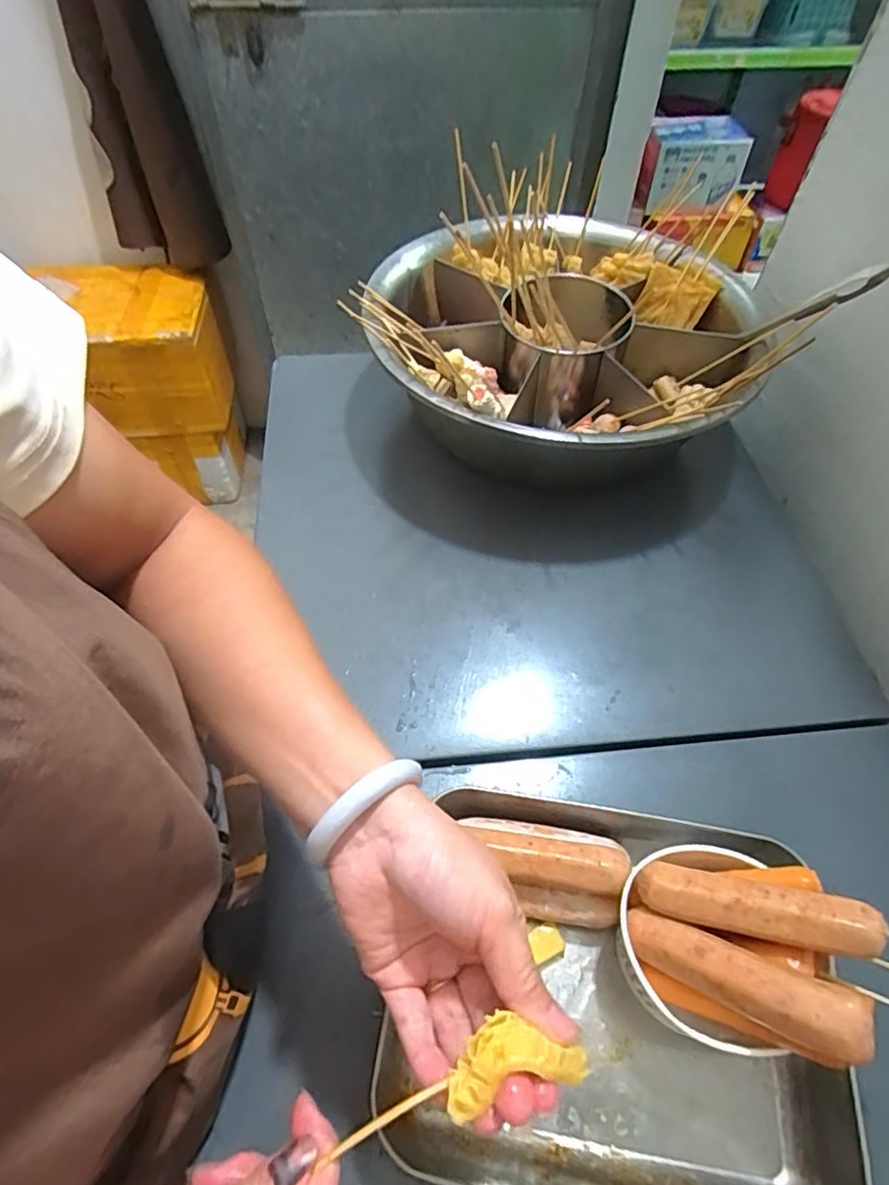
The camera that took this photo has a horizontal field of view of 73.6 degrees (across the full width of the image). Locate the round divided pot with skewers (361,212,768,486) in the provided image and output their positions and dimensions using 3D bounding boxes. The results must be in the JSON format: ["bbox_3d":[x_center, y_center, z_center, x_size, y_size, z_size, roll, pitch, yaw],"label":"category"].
[{"bbox_3d":[0.127,-0.277,0.659,0.390,0.130,0.418,0,55,-1],"label":"round divided pot with skewers"}]

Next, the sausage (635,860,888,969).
[{"bbox_3d":[0.181,0.179,0.330,0.138,0.024,0.027,3,53,26],"label":"sausage"}]

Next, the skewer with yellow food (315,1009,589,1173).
[{"bbox_3d":[0.006,0.200,0.240,0.102,0.018,0.027,-22,58,-2],"label":"skewer with yellow food"}]

